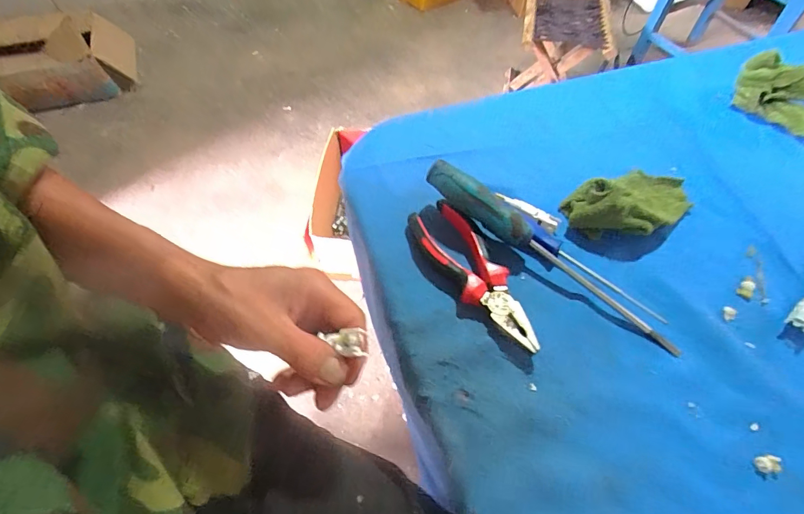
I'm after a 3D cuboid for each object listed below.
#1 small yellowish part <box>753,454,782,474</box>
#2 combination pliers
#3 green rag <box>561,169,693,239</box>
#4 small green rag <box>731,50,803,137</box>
[{"bbox_3d":[0.253,0.143,0.288,0.020,0.004,0.011,-3,57,-4],"label":"small yellowish part"},{"bbox_3d":[0.058,0.016,0.359,0.053,0.021,0.153,-21,60,-15],"label":"combination pliers"},{"bbox_3d":[0.227,-0.058,0.400,0.131,0.040,0.069,-22,60,-16],"label":"green rag"},{"bbox_3d":[0.452,-0.191,0.492,0.110,0.047,0.061,37,63,21],"label":"small green rag"}]

